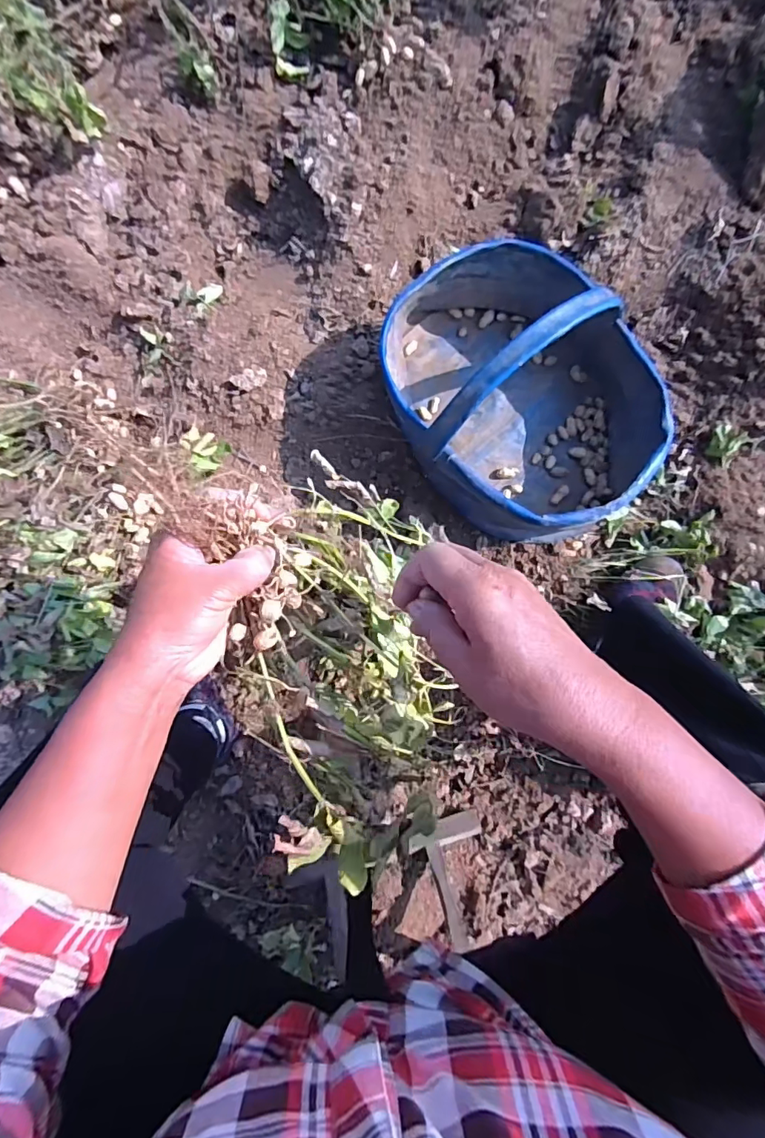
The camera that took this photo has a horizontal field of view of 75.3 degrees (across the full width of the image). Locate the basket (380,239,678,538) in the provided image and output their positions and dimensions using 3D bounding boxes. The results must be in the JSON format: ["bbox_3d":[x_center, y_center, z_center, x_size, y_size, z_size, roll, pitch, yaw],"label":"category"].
[{"bbox_3d":[0.172,-0.222,0.615,0.365,0.193,0.283,39,88,-1],"label":"basket"}]

